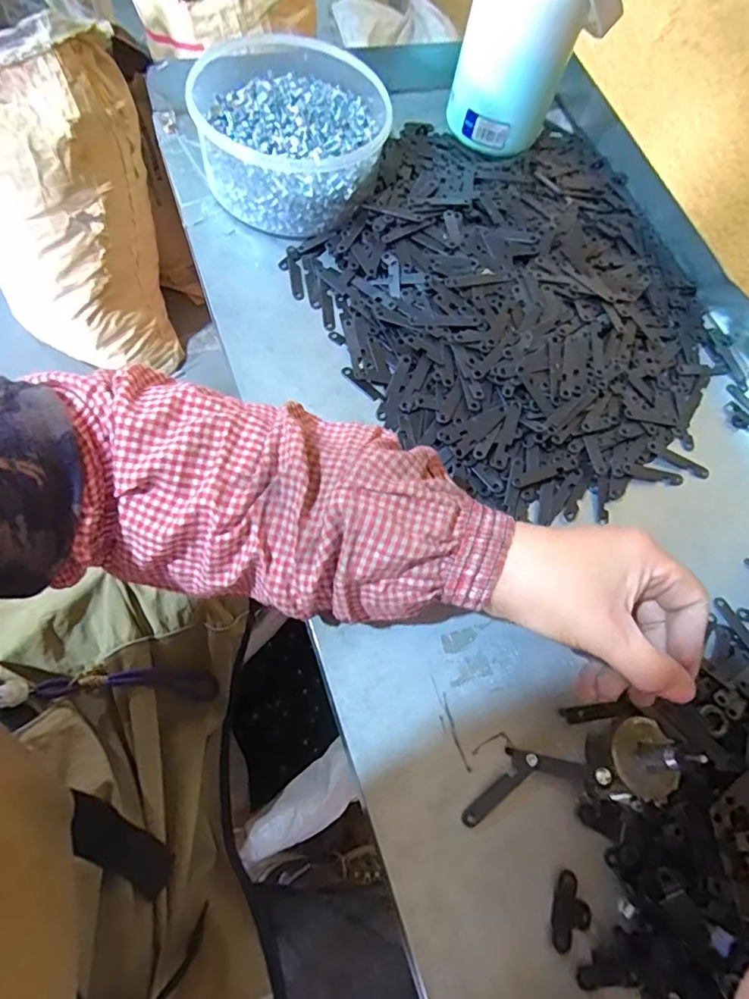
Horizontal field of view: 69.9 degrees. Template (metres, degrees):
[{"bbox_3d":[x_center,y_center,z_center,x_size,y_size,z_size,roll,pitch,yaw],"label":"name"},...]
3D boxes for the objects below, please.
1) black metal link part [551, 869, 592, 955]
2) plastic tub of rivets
[{"bbox_3d":[0.100,0.209,0.271,0.018,0.004,0.034,15,67,-1],"label":"black metal link part"},{"bbox_3d":[-0.067,-0.302,0.438,0.153,0.062,0.172,-13,69,-13],"label":"plastic tub of rivets"}]

